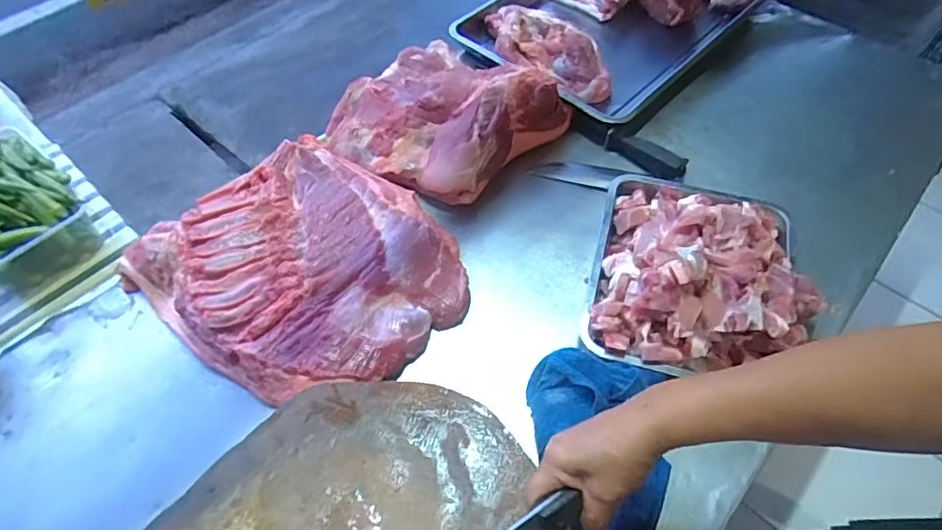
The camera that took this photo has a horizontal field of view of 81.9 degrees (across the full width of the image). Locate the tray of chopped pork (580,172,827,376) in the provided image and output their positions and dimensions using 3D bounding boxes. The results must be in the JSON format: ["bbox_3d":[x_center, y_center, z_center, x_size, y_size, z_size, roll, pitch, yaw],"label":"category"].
[{"bbox_3d":[0.296,-0.013,0.688,0.255,0.128,0.302,12,56,6],"label":"tray of chopped pork"}]

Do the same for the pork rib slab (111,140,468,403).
[{"bbox_3d":[-0.207,0.006,0.715,0.357,0.062,0.348,39,63,22],"label":"pork rib slab"}]

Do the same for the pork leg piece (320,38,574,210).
[{"bbox_3d":[-0.033,-0.226,0.850,0.295,0.096,0.275,1,55,-1],"label":"pork leg piece"}]

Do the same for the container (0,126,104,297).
[{"bbox_3d":[-0.650,-0.094,0.744,0.238,0.114,0.159,40,63,22],"label":"container"}]

